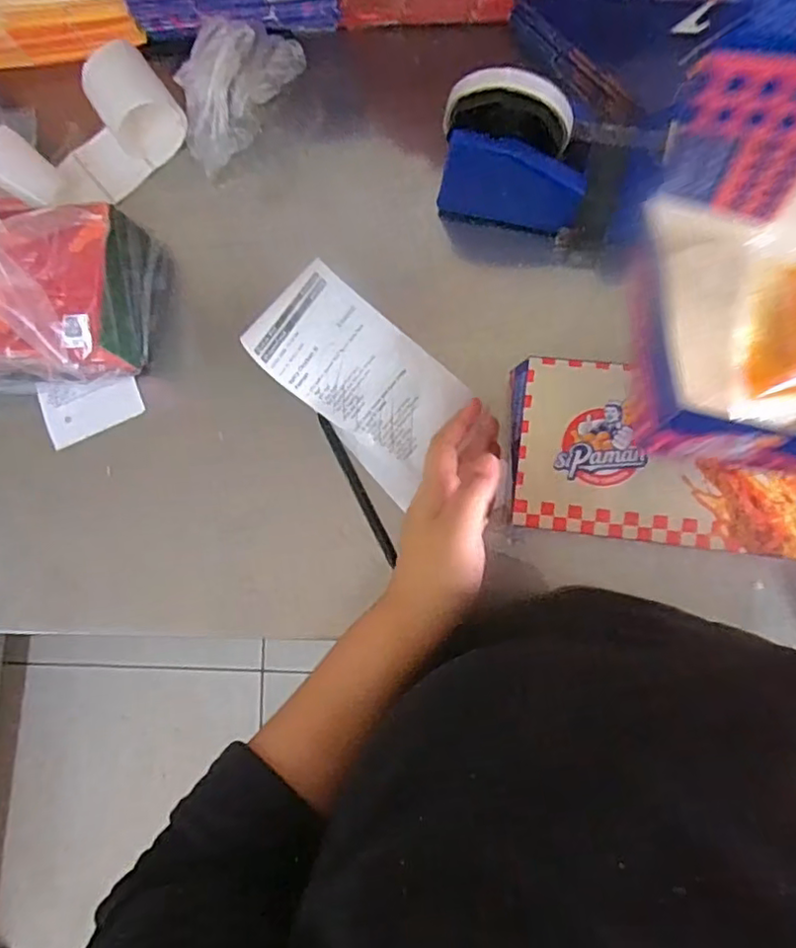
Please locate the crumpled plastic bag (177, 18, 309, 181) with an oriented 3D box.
[{"bbox_3d":[-0.123,-0.291,0.462,0.051,0.076,0.119,39,89,9],"label":"crumpled plastic bag"}]

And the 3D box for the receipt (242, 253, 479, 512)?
[{"bbox_3d":[-0.030,-0.065,0.427,0.157,0.022,0.086,40,108,-14],"label":"receipt"}]

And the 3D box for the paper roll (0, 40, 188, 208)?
[{"bbox_3d":[-0.242,-0.267,0.483,0.143,0.047,0.090,-35,81,2],"label":"paper roll"}]

